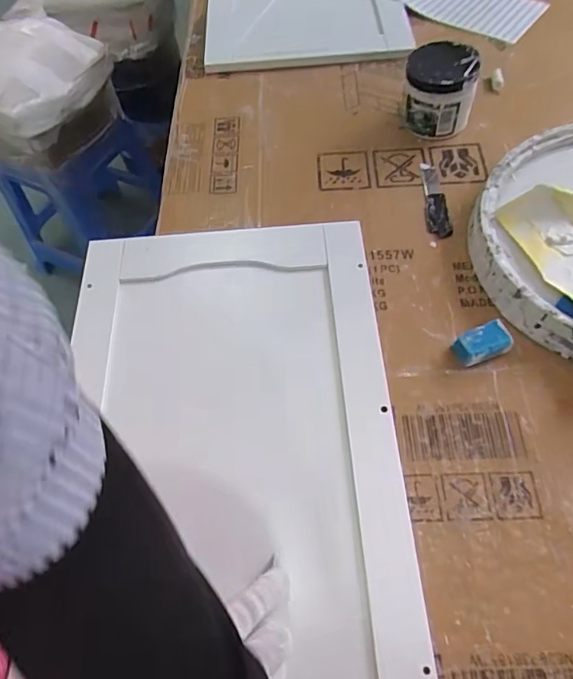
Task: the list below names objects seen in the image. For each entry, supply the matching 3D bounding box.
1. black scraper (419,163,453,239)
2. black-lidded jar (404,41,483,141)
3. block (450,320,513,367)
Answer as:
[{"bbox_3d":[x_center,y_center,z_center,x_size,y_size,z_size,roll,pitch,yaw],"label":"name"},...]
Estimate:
[{"bbox_3d":[0.164,-0.157,0.575,0.024,0.006,0.105,-5,58,2],"label":"black scraper"},{"bbox_3d":[0.178,-0.293,0.597,0.078,0.079,0.073,-2,58,4],"label":"black-lidded jar"},{"bbox_3d":[0.179,0.005,0.471,0.048,0.028,0.023,-20,59,-7],"label":"block"}]

